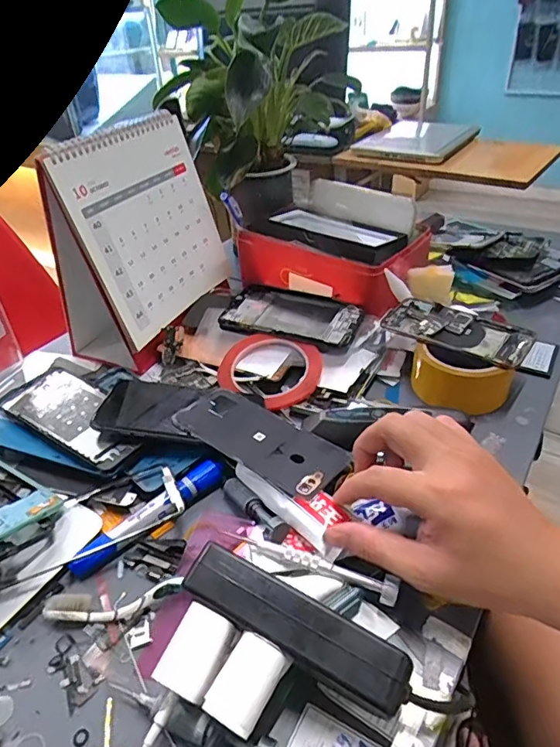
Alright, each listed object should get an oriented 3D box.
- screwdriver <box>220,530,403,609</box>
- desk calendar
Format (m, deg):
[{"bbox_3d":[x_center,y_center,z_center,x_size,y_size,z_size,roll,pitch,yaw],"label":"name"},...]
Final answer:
[{"bbox_3d":[0.022,0.130,0.347,0.119,0.011,0.012,13,39,20],"label":"screwdriver"},{"bbox_3d":[-0.162,-0.149,0.577,0.107,0.197,0.214,14,39,21],"label":"desk calendar"}]

